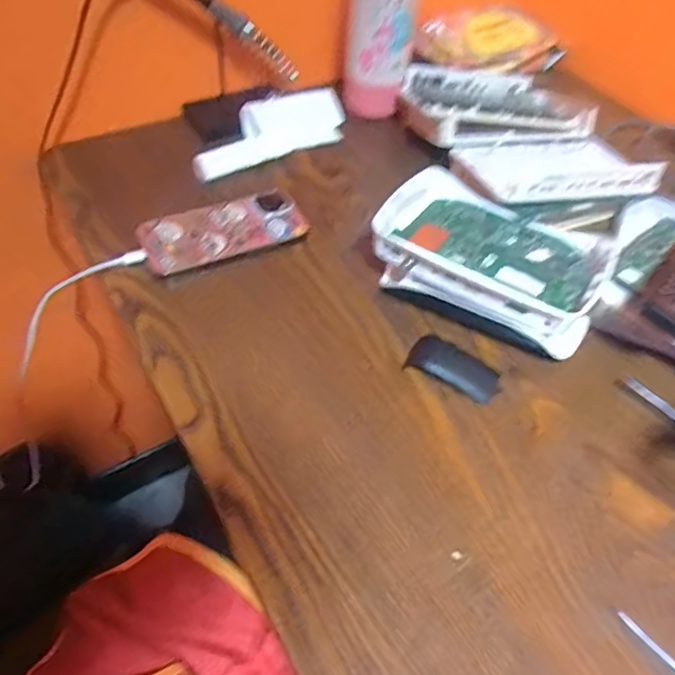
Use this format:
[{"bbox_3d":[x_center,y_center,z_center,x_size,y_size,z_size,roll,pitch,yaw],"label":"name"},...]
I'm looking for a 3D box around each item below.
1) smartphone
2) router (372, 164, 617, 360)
[{"bbox_3d":[-0.105,-0.100,0.506,0.144,0.012,0.068,-19,68,-17],"label":"smartphone"},{"bbox_3d":[0.134,-0.074,0.466,0.186,0.051,0.146,29,53,18],"label":"router"}]

